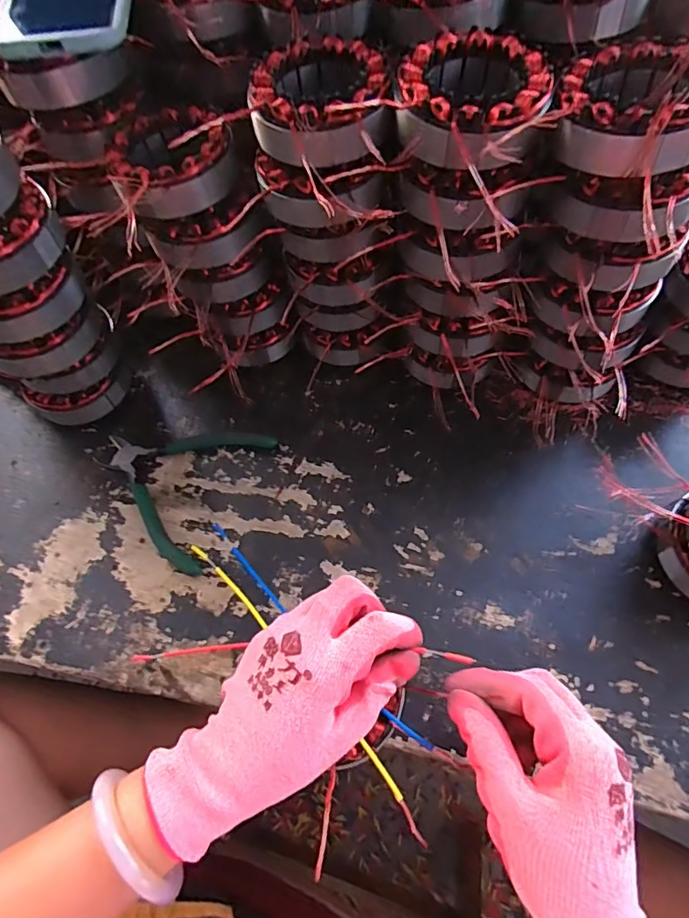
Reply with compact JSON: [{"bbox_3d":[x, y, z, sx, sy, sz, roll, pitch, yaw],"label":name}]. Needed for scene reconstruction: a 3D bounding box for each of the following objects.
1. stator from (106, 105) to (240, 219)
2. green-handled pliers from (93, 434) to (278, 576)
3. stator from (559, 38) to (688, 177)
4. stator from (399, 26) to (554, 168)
[{"bbox_3d":[-0.121,-0.209,0.342,0.085,0.033,0.088,-31,66,-11],"label":"stator"},{"bbox_3d":[-0.149,0.014,0.423,0.133,0.011,0.132,21,67,13],"label":"green-handled pliers"},{"bbox_3d":[0.164,-0.196,0.270,0.087,0.032,0.082,-1,64,3],"label":"stator"},{"bbox_3d":[0.073,-0.206,0.285,0.083,0.033,0.084,-1,64,3],"label":"stator"}]

